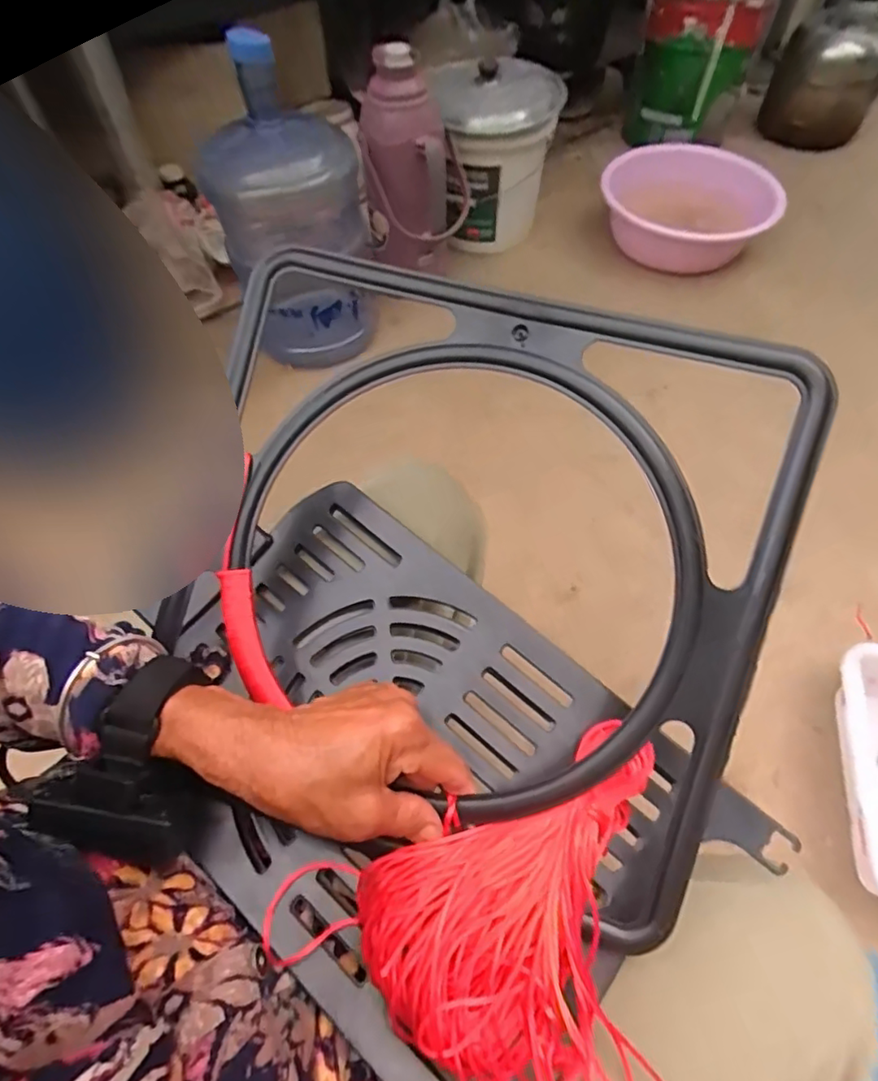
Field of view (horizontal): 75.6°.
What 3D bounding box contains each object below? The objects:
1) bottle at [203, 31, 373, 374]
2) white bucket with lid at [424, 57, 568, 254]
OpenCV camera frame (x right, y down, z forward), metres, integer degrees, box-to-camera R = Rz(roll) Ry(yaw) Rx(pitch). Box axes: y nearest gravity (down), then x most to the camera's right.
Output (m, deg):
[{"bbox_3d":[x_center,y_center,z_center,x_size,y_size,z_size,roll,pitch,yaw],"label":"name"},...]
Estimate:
[{"bbox_3d":[-0.253,-0.531,0.979,0.225,0.402,0.219,-19,61,-11],"label":"bottle"},{"bbox_3d":[0.119,-0.775,1.184,0.248,0.298,0.257,0,59,1],"label":"white bucket with lid"}]

